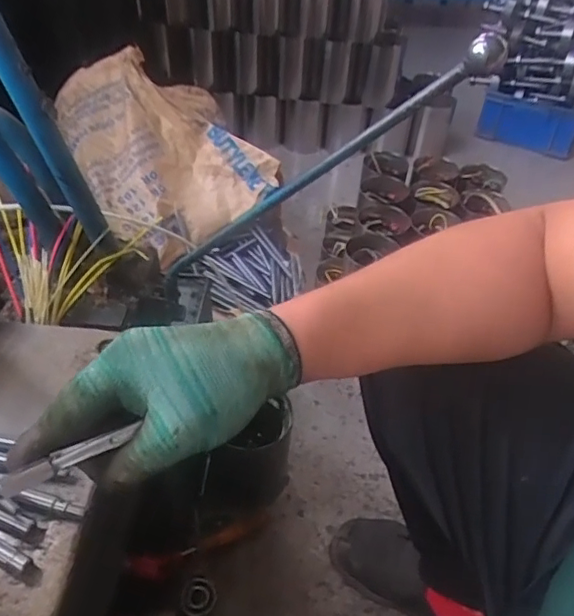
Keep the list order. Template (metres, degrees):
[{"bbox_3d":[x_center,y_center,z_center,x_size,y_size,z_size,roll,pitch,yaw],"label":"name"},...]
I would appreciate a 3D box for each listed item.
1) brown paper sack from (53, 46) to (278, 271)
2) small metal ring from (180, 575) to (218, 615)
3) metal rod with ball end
[{"bbox_3d":[-0.253,-0.313,1.102,0.339,0.099,0.440,-32,84,-14],"label":"brown paper sack"},{"bbox_3d":[-0.118,0.386,0.745,0.048,0.012,0.046,2,45,-2],"label":"small metal ring"},{"bbox_3d":[0.000,-0.108,0.542,0.028,0.447,0.025,44,42,-22],"label":"metal rod with ball end"}]

